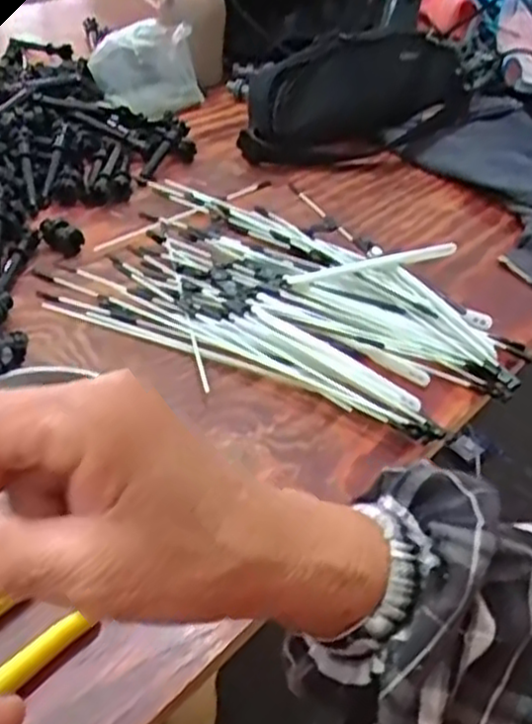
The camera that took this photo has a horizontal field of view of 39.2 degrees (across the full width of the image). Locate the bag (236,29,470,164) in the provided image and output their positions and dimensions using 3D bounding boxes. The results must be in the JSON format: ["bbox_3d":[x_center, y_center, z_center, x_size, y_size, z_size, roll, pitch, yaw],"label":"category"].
[{"bbox_3d":[0.108,-0.289,0.814,0.300,0.085,0.116,-20,48,-26],"label":"bag"}]

